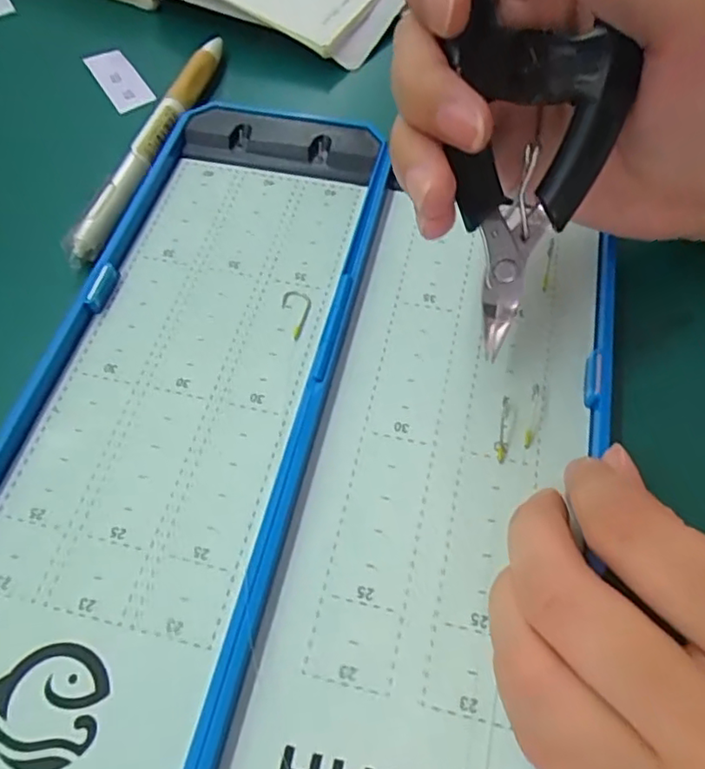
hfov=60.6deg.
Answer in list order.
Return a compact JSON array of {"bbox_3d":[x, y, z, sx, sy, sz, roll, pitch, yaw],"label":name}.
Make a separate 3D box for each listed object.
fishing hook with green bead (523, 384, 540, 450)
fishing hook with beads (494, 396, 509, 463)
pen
[{"bbox_3d":[0.056,0.009,0.186,0.004,0.004,0.023,18,62,12],"label":"fishing hook with green bead"},{"bbox_3d":[0.047,0.013,0.185,0.004,0.004,0.022,14,61,9],"label":"fishing hook with beads"},{"bbox_3d":[-0.083,-0.105,0.253,0.010,0.010,0.132,15,61,8],"label":"pen"}]

